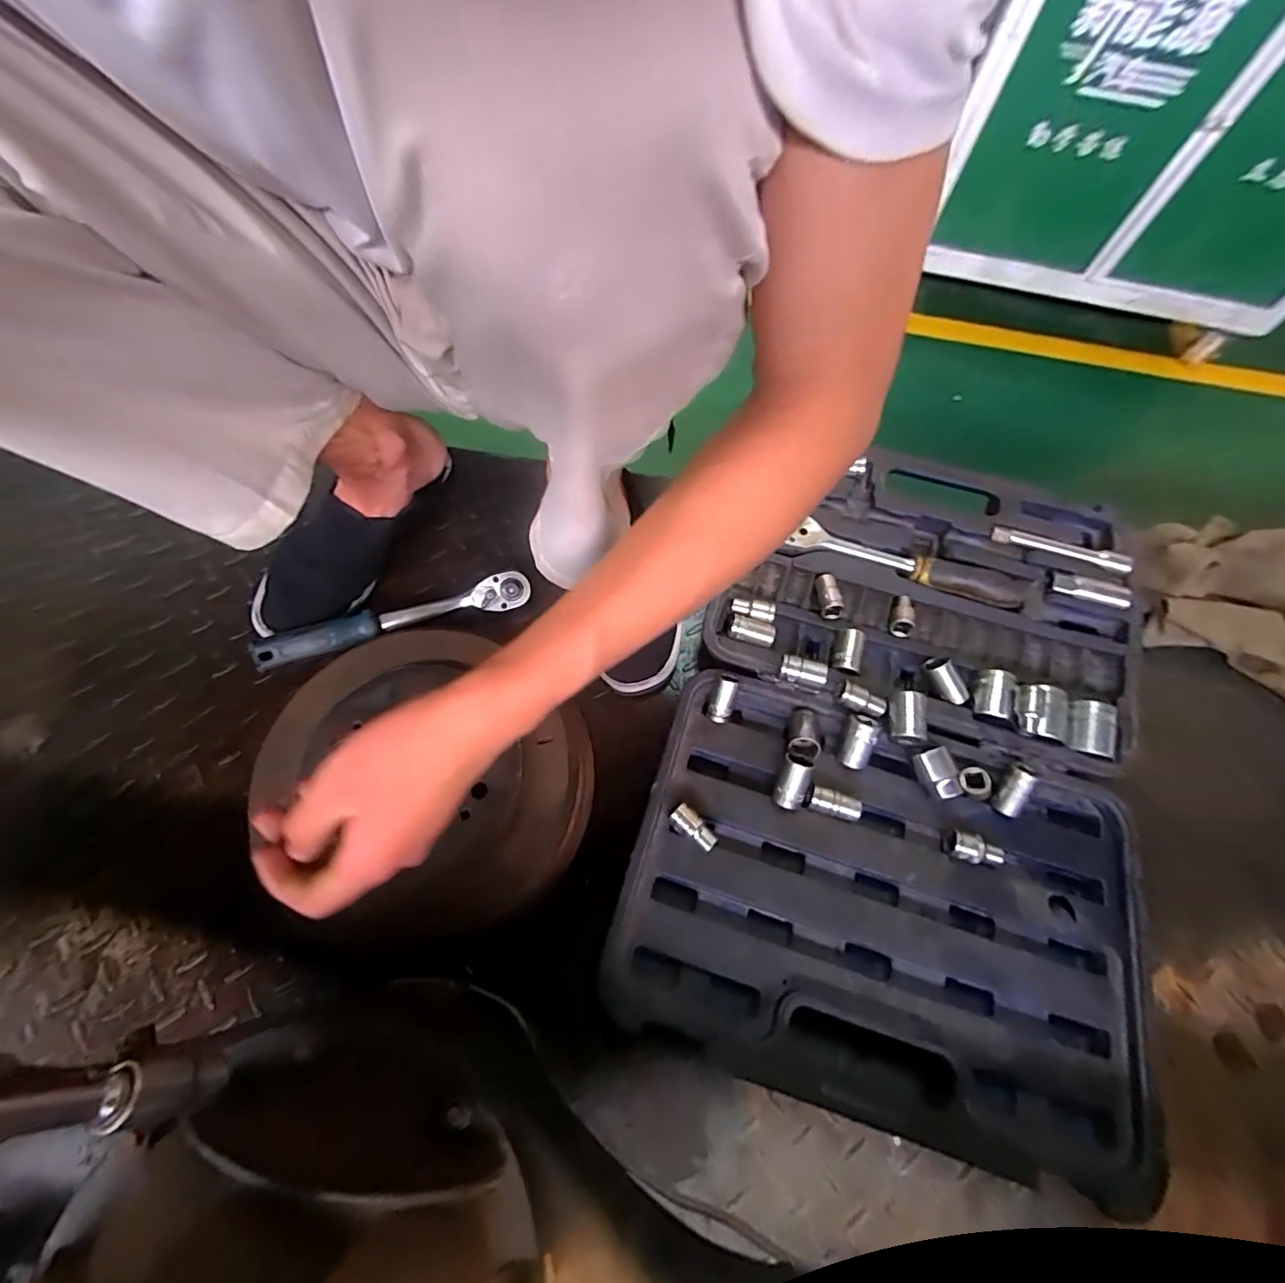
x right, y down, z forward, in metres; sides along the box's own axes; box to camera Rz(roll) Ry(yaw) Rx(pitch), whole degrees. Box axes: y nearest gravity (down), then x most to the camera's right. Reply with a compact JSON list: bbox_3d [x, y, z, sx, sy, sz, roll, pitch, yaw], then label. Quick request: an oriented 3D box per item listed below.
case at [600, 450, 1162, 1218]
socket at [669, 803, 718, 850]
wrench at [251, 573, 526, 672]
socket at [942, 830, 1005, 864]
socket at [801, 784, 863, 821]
[{"bbox_3d":[0.219,0.077,0.475,0.377,0.055,0.546,16,69,5],"label":"case"},{"bbox_3d":[0.040,0.145,0.427,0.038,0.020,0.017,39,73,13],"label":"socket"},{"bbox_3d":[-0.226,-0.018,0.511,0.241,0.043,0.029,-18,70,-8],"label":"wrench"},{"bbox_3d":[0.260,0.163,0.430,0.038,0.019,0.021,17,69,6],"label":"socket"},{"bbox_3d":[0.151,0.129,0.438,0.045,0.018,0.017,15,69,5],"label":"socket"}]

